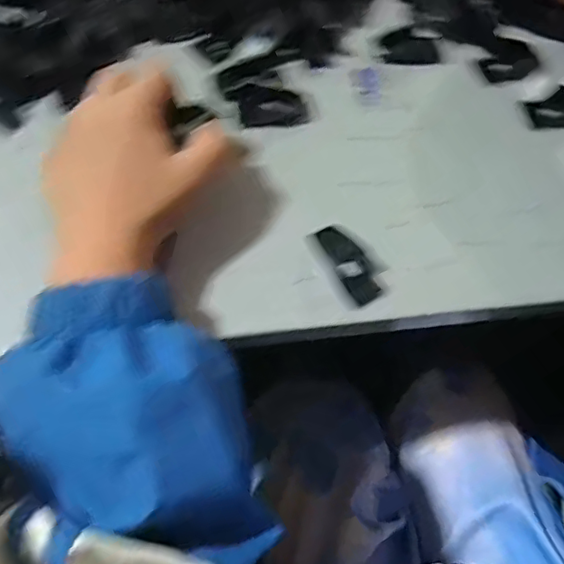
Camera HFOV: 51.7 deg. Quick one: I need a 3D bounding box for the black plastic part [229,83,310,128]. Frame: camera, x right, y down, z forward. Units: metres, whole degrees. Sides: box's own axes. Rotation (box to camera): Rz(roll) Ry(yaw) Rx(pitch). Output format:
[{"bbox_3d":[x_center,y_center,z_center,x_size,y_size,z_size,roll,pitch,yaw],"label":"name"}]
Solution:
[{"bbox_3d":[-0.006,-0.097,0.317,0.040,0.004,0.026,-3,65,-4],"label":"black plastic part"}]

